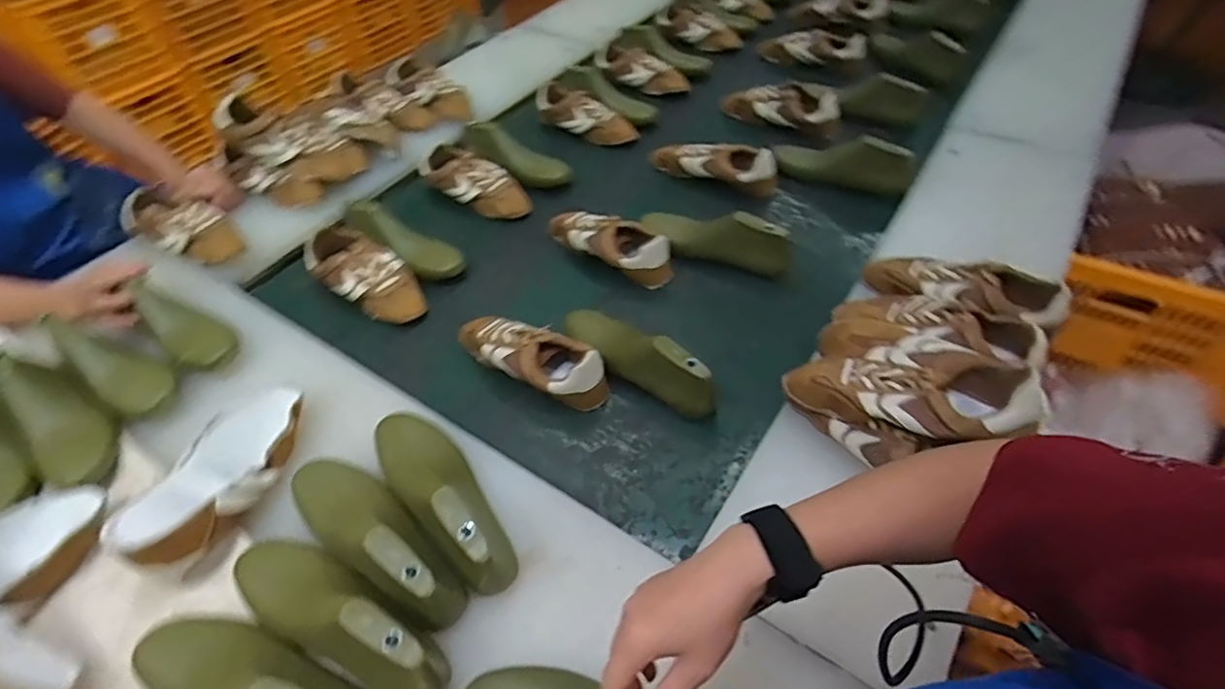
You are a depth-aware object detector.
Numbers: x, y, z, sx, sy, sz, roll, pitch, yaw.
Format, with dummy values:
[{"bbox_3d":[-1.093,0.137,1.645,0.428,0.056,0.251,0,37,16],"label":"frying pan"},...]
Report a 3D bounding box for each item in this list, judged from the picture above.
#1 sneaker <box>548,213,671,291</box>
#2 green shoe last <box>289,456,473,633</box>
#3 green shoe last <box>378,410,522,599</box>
[{"bbox_3d":[-0.001,-0.173,0.985,0.229,0.079,0.097,35,59,29],"label":"sneaker"},{"bbox_3d":[-0.245,0.188,0.603,0.245,0.091,0.078,30,57,26],"label":"green shoe last"},{"bbox_3d":[-0.184,0.150,0.631,0.079,0.089,0.251,-33,55,-23],"label":"green shoe last"}]

